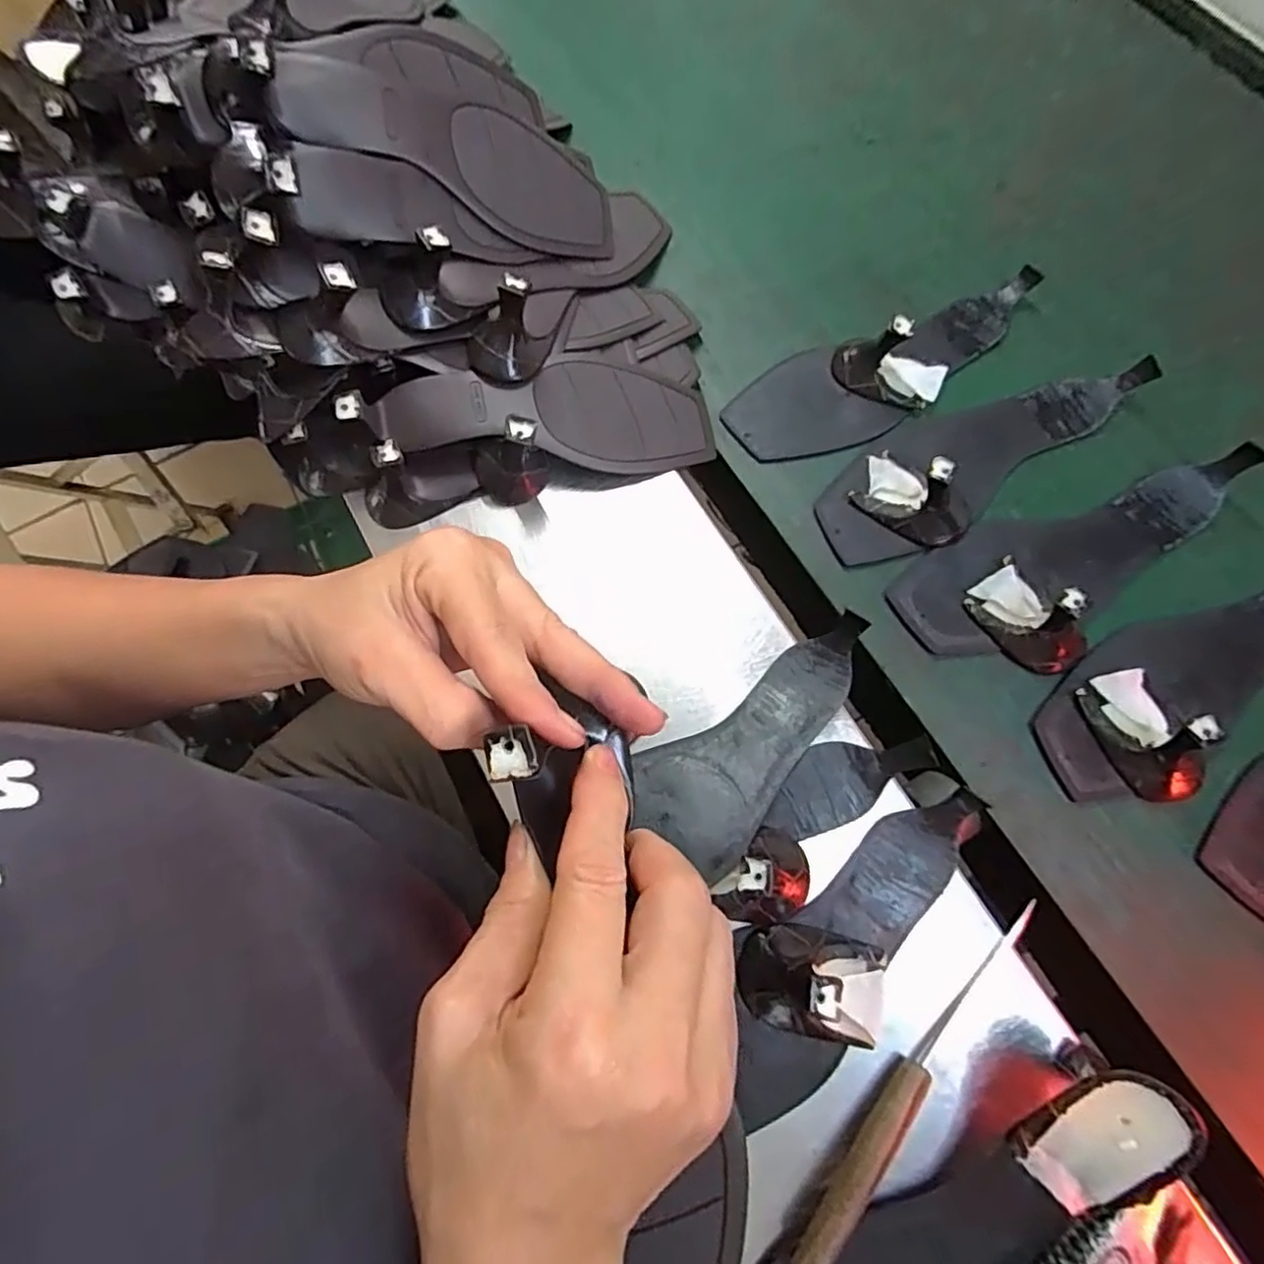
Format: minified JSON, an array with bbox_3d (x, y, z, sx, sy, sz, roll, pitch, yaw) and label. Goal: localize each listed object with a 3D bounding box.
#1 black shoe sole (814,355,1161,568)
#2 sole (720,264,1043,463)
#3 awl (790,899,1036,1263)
[{"bbox_3d":[0.233,-0.123,0.419,0.242,0.047,0.080,-28,72,-6],"label":"black shoe sole"},{"bbox_3d":[0.180,-0.192,0.445,0.236,0.047,0.081,-30,72,-7],"label":"sole"},{"bbox_3d":[0.135,0.209,0.311,0.017,0.023,0.194,38,77,14],"label":"awl"}]

